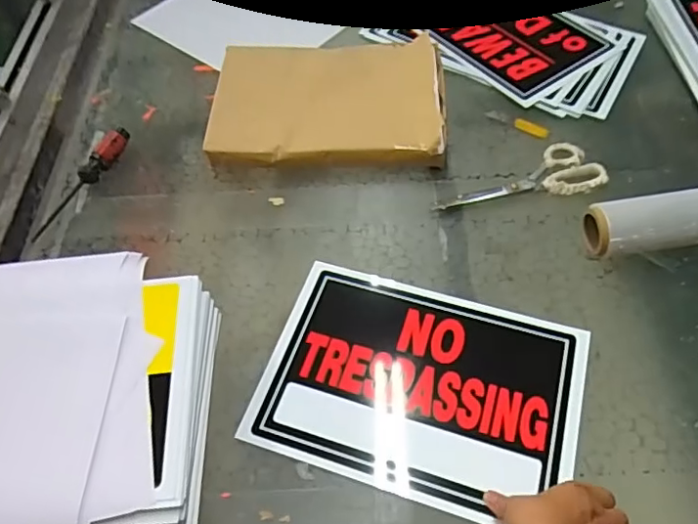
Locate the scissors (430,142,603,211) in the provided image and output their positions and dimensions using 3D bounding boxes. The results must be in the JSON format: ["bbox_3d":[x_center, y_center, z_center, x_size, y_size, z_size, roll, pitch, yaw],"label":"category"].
[{"bbox_3d":[0.237,-0.120,0.821,0.243,0.018,0.090,-9,55,-4],"label":"scissors"}]

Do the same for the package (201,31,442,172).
[{"bbox_3d":[-0.031,-0.256,0.911,0.358,0.053,0.264,1,54,3],"label":"package"}]

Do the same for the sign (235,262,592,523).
[{"bbox_3d":[0.083,0.140,0.667,0.349,0.010,0.252,14,57,13],"label":"sign"}]

